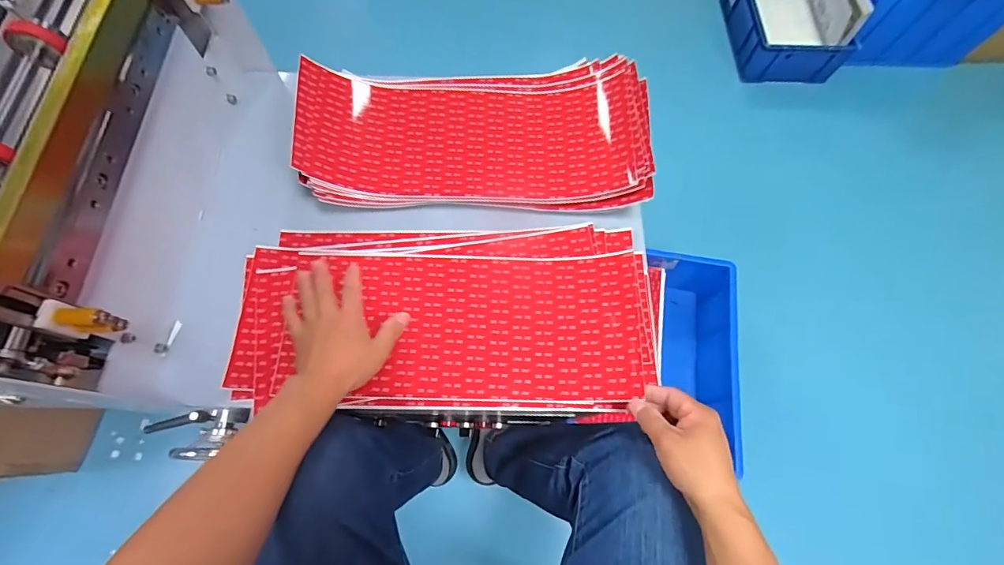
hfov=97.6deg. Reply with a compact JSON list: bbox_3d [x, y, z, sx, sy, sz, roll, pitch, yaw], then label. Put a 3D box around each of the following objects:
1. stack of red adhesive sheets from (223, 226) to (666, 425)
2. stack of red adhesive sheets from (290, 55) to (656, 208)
[{"bbox_3d":[-0.058,0.036,0.532,0.506,0.041,0.233,2,70,0],"label":"stack of red adhesive sheets"},{"bbox_3d":[-0.037,-0.210,0.585,0.442,0.056,0.224,0,70,-2],"label":"stack of red adhesive sheets"}]

